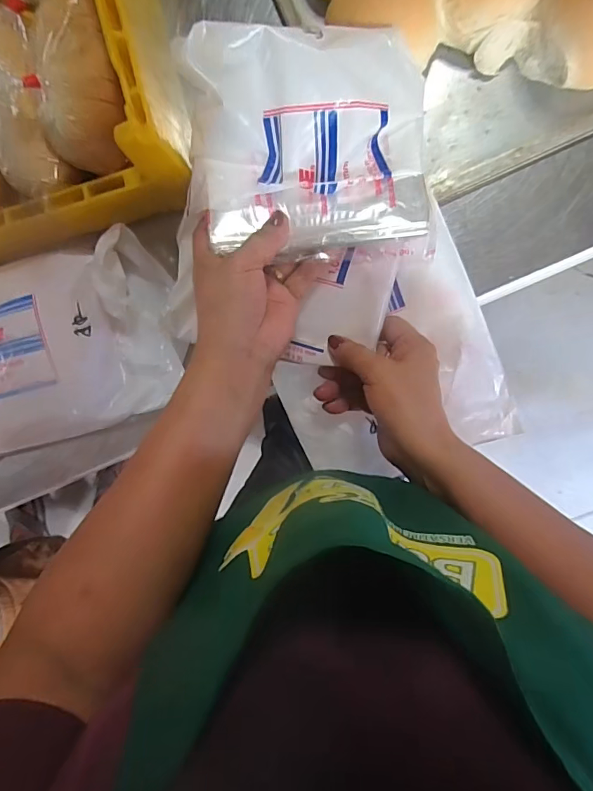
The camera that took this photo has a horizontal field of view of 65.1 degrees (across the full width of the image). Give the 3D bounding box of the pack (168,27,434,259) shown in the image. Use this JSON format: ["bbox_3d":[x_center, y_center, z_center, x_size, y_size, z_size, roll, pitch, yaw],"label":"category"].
[{"bbox_3d":[0.010,-0.174,0.330,0.167,0.031,0.146,-3,100,-1],"label":"pack"}]

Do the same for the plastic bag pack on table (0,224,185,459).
[{"bbox_3d":[-0.234,-0.038,0.415,0.268,0.048,0.160,-15,93,8],"label":"plastic bag pack on table"}]

